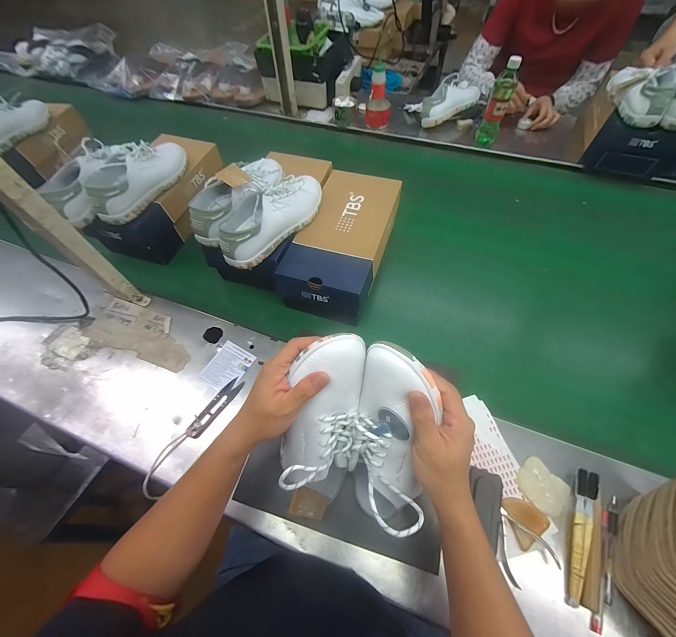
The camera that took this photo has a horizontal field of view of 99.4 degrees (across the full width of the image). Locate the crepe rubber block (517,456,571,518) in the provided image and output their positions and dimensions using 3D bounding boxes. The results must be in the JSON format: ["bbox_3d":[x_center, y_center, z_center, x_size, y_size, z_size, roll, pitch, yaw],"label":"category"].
[{"bbox_3d":[0.310,0.256,0.435,0.058,0.008,0.068,-40,67,-20],"label":"crepe rubber block"}]

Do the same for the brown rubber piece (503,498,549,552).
[{"bbox_3d":[0.267,0.289,0.415,0.057,0.010,0.055,-32,64,-16],"label":"brown rubber piece"}]

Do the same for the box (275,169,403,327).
[{"bbox_3d":[0.013,-0.157,0.634,0.164,0.127,0.324,16,62,10],"label":"box"}]

